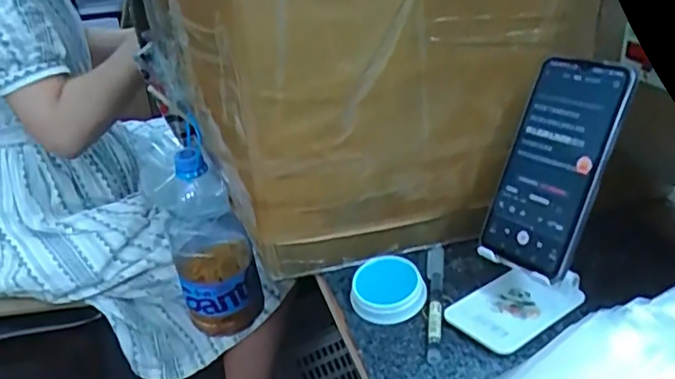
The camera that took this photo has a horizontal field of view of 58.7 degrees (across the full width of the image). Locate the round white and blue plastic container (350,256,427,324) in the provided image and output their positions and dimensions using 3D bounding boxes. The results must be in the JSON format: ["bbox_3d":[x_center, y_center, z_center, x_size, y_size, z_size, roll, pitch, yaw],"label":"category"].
[{"bbox_3d":[0.043,0.084,0.505,0.059,0.030,0.052,-2,28,4],"label":"round white and blue plastic container"}]

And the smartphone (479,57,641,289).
[{"bbox_3d":[0.164,-0.018,0.452,0.011,0.159,0.071,8,14,-43],"label":"smartphone"}]

